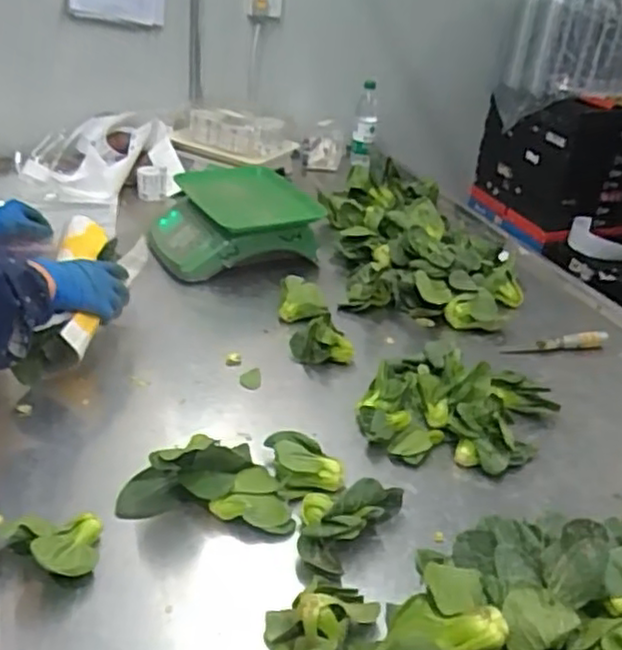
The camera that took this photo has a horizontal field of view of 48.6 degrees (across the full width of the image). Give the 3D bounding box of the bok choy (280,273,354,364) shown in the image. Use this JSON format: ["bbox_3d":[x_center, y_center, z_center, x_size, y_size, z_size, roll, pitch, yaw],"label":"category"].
[{"bbox_3d":[0.003,-0.013,1.122,0.092,0.078,0.198,-2,31,-12],"label":"bok choy"}]

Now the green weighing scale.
[{"bbox_3d":[-0.167,-0.201,1.360,0.300,0.136,0.286,-9,33,-22],"label":"green weighing scale"}]

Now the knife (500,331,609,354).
[{"bbox_3d":[0.410,0.029,1.144,0.189,0.023,0.023,-3,32,-14],"label":"knife"}]

